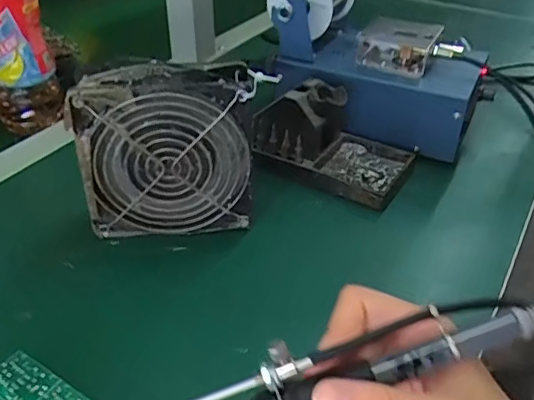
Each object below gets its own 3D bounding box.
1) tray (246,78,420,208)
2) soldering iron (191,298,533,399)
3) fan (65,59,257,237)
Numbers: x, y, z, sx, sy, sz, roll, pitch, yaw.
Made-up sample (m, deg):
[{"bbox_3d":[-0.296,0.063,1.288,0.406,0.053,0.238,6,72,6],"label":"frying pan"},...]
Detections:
[{"bbox_3d":[0.056,-0.056,0.483,0.128,0.066,0.080,15,38,19],"label":"tray"},{"bbox_3d":[0.034,0.069,0.235,0.203,0.032,0.020,-17,37,-1],"label":"soldering iron"},{"bbox_3d":[-0.071,-0.034,0.405,0.115,0.116,0.038,-4,36,-6],"label":"fan"}]

